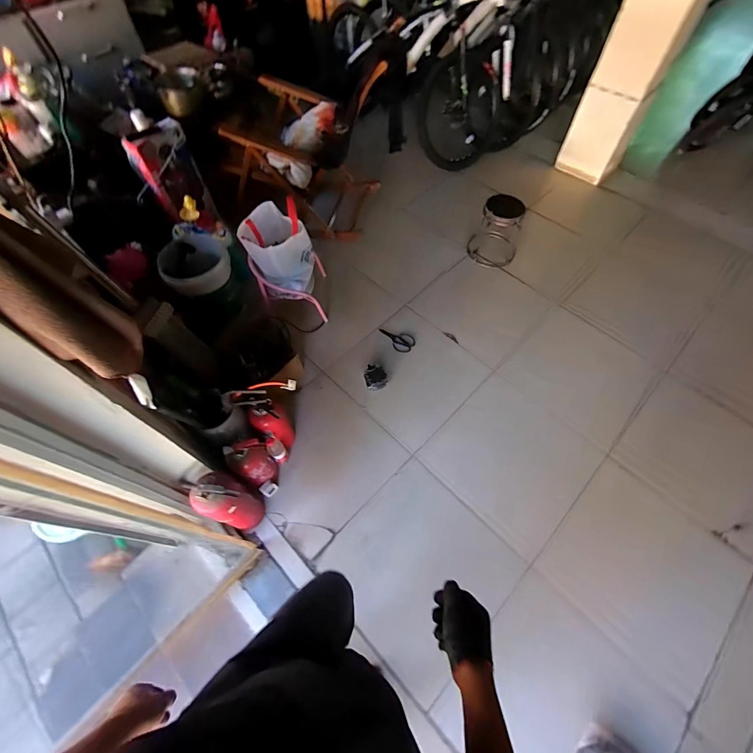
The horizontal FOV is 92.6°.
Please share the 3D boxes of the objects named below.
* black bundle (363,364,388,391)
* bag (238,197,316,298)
[{"bbox_3d":[-0.001,0.004,1.734,0.113,0.044,0.125,-9,62,-4],"label":"black bundle"},{"bbox_3d":[-0.465,-0.607,1.726,0.305,0.387,0.268,-20,62,-11],"label":"bag"}]

